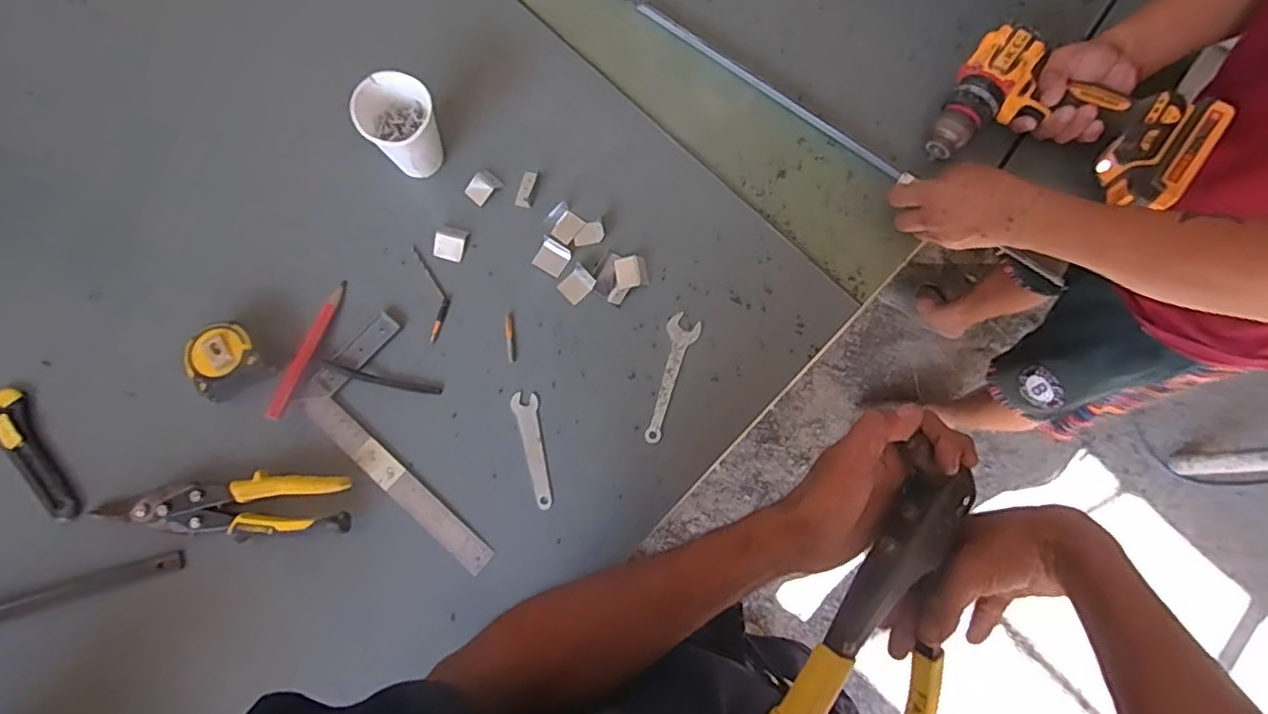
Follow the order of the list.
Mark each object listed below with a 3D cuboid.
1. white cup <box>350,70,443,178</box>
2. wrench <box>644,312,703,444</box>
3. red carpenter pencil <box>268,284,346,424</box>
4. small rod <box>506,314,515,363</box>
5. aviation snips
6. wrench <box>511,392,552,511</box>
[{"bbox_3d":[-0.233,-0.228,0.623,0.069,0.083,0.070,0,77,-2],"label":"white cup"},{"bbox_3d":[0.036,0.021,0.619,0.033,0.004,0.133,18,77,2],"label":"wrench"},{"bbox_3d":[-0.324,-0.009,0.611,0.013,0.013,0.149,19,77,3],"label":"red carpenter pencil"},{"bbox_3d":[-0.125,-0.018,0.620,0.008,0.004,0.049,-6,76,-2],"label":"small rod"},{"bbox_3d":[-0.381,0.137,0.565,0.235,0.028,0.049,-1,77,-2],"label":"aviation snips"},{"bbox_3d":[-0.099,0.092,0.603,0.024,0.004,0.113,-12,77,-5],"label":"wrench"}]

